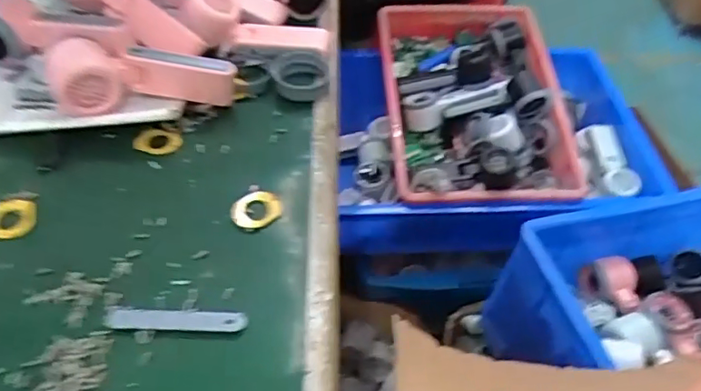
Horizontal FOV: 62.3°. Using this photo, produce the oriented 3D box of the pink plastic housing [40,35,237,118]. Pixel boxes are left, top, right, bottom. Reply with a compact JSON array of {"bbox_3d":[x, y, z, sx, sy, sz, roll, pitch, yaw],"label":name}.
[{"bbox_3d":[-0.194,-0.112,0.545,0.159,0.068,0.053,-17,50,-19],"label":"pink plastic housing"}]

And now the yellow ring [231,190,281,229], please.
[{"bbox_3d":[-0.079,0.011,0.487,0.040,0.007,0.038,1,47,-1],"label":"yellow ring"}]

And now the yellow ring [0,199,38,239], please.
[{"bbox_3d":[-0.276,0.019,0.468,0.040,0.007,0.035,-9,49,-11],"label":"yellow ring"}]

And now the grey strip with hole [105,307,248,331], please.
[{"bbox_3d":[-0.124,0.089,0.413,0.099,0.006,0.016,2,47,0],"label":"grey strip with hole"}]

